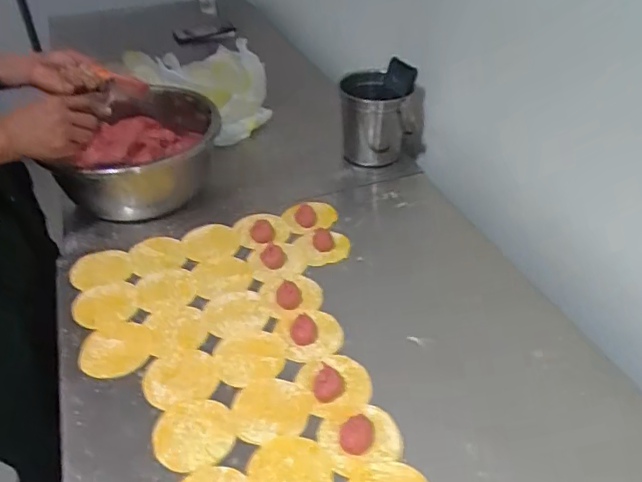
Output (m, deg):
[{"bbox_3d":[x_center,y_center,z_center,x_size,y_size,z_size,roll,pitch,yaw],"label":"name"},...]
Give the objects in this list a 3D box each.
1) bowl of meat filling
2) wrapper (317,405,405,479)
[{"bbox_3d":[-0.281,-0.130,0.916,0.200,0.145,0.273,12,41,16],"label":"bowl of meat filling"},{"bbox_3d":[0.043,0.203,0.578,0.079,0.014,0.066,-15,41,-16],"label":"wrapper"}]

